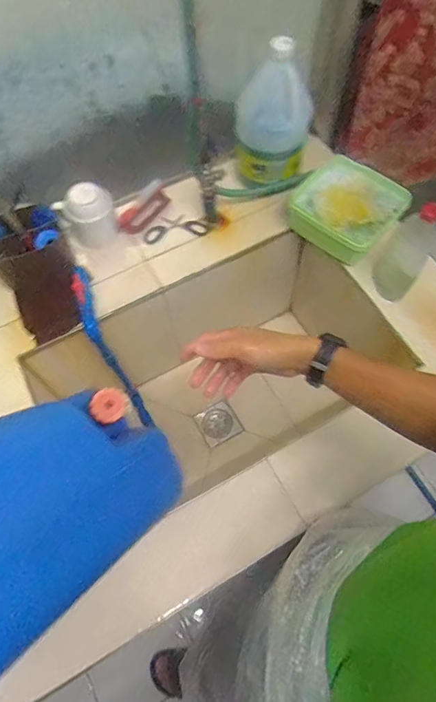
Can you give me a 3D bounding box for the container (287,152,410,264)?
[{"bbox_3d":[0.270,-0.300,0.934,0.209,0.072,0.192,39,71,18],"label":"container"}]

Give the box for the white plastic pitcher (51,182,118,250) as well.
[{"bbox_3d":[-0.264,-0.278,0.915,0.106,0.117,0.083,-23,65,-10],"label":"white plastic pitcher"}]

